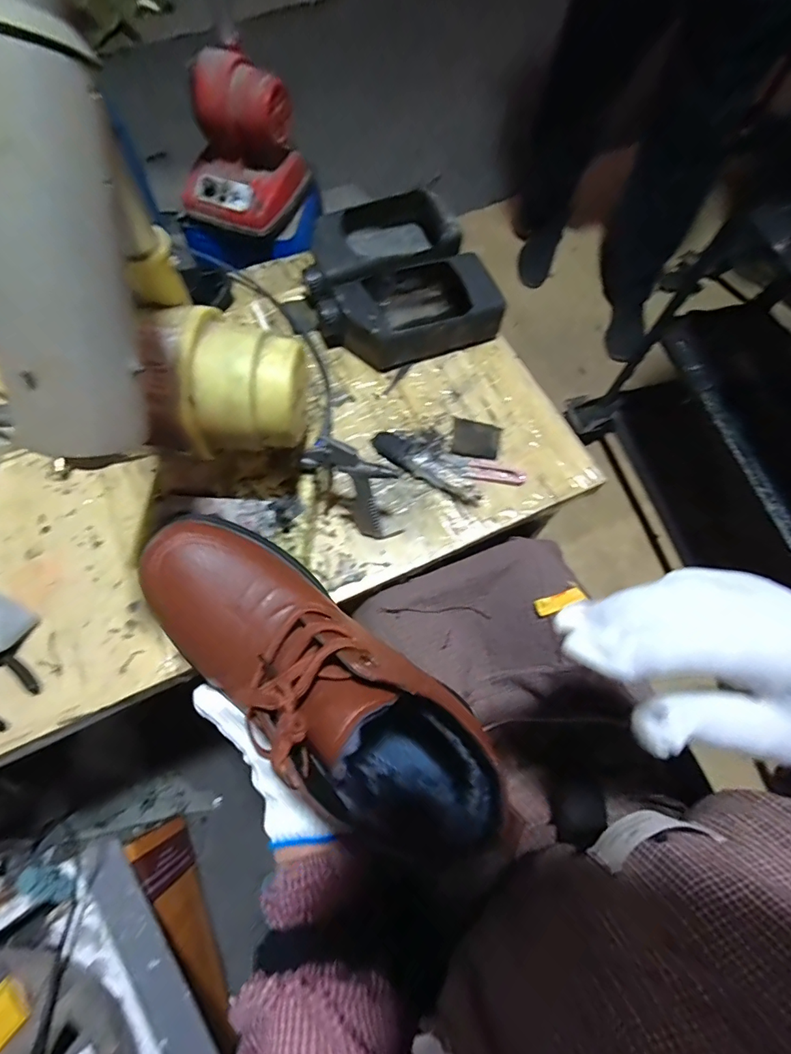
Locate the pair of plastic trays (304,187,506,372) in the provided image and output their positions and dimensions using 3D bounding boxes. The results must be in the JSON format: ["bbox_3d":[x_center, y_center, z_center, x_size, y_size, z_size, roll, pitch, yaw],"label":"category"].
[{"bbox_3d":[-0.006,-0.343,0.641,0.215,0.067,0.255,-19,71,-10],"label":"pair of plastic trays"}]

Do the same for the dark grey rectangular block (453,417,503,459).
[{"bbox_3d":[0.101,-0.107,0.587,0.056,0.011,0.050,9,68,1],"label":"dark grey rectangular block"}]

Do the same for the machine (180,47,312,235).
[{"bbox_3d":[-0.285,-0.680,0.857,0.189,0.211,0.180,16,69,3],"label":"machine"}]

